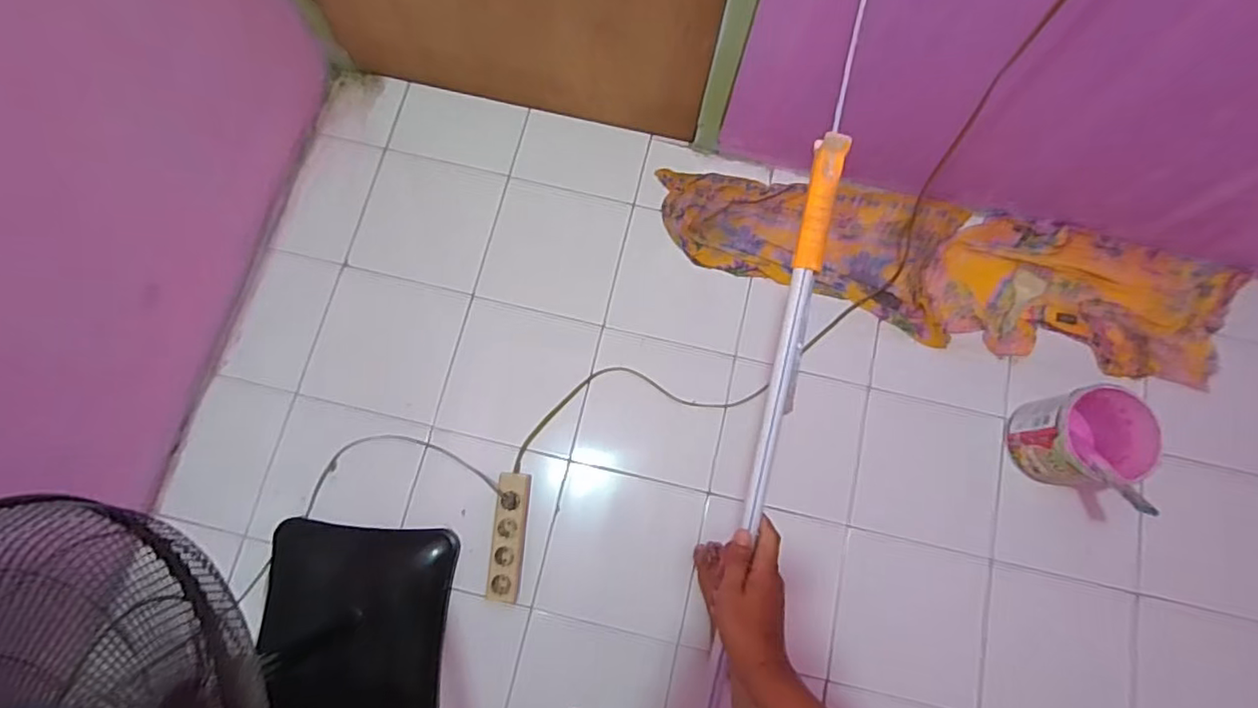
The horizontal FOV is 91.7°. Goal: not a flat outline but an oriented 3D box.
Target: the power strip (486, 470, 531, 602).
[{"bbox_3d":[-0.235,0.359,1.199,0.060,0.042,0.244,4,78,-1],"label":"power strip"}]

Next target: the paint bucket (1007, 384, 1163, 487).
[{"bbox_3d":[0.880,0.167,1.204,0.179,0.188,0.182,0,78,-1],"label":"paint bucket"}]

